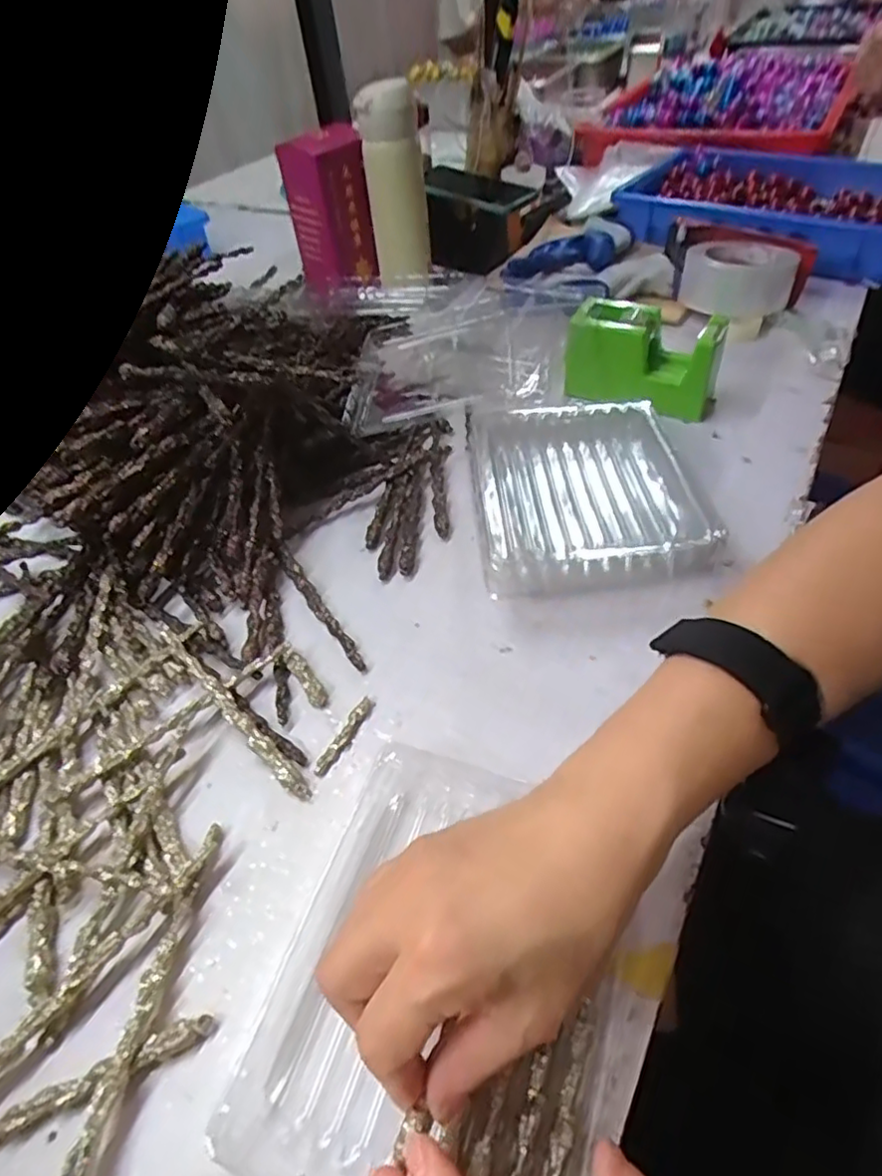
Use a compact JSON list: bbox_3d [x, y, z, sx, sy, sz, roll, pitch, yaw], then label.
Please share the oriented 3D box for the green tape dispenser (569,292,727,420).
[{"bbox_3d":[0.183,-0.208,0.582,0.132,0.079,0.048,21,53,23],"label":"green tape dispenser"}]

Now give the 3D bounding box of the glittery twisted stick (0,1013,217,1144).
[{"bbox_3d":[-0.172,0.220,0.267,0.151,0.010,0.011,-21,49,-13],"label":"glittery twisted stick"}]

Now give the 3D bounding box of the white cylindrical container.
[{"bbox_3d":[-0.049,-0.431,0.688,0.063,0.174,0.052,-7,47,0],"label":"white cylindrical container"}]

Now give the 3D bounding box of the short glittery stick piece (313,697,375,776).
[{"bbox_3d":[-0.058,0.088,0.382,0.009,0.005,0.054,19,52,22],"label":"short glittery stick piece"}]

